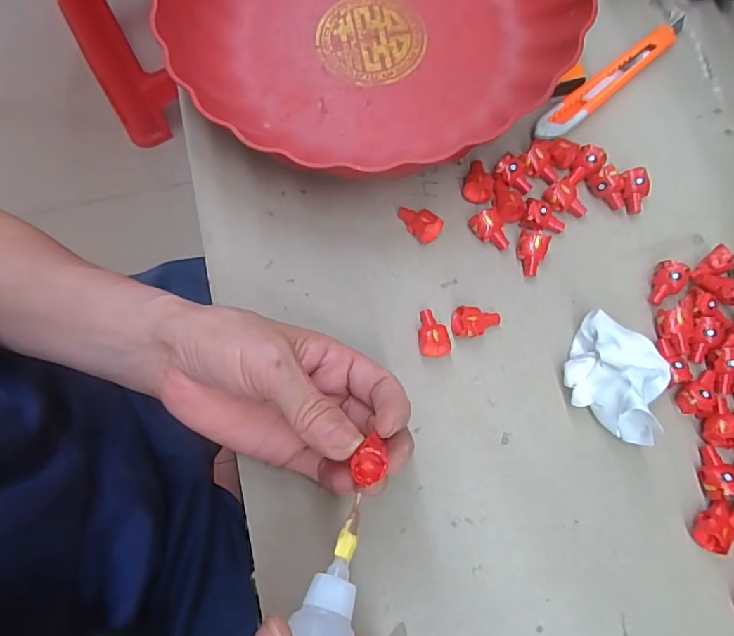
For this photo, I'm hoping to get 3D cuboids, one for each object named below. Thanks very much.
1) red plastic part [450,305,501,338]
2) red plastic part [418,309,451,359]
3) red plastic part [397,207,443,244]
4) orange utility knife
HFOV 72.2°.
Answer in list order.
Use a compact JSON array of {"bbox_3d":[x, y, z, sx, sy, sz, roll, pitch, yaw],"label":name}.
[{"bbox_3d":[0.061,0.003,0.280,0.027,0.015,0.017,0,76,0],"label":"red plastic part"},{"bbox_3d":[0.036,0.008,0.278,0.017,0.013,0.026,-7,76,-1],"label":"red plastic part"},{"bbox_3d":[0.029,-0.055,0.295,0.027,0.014,0.015,30,78,8],"label":"red plastic part"},{"bbox_3d":[0.157,-0.153,0.320,0.137,0.009,0.017,-40,79,-9],"label":"orange utility knife"}]

